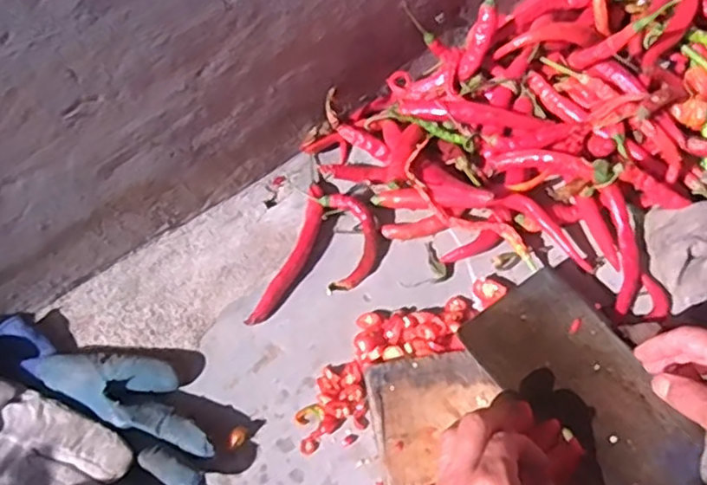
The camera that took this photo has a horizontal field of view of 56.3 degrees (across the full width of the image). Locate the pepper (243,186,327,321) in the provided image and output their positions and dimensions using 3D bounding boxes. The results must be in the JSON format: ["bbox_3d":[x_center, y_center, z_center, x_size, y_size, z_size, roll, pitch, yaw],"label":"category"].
[{"bbox_3d":[-0.052,0.010,0.582,0.023,0.010,0.145,16,56,14],"label":"pepper"}]

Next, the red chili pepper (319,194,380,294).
[{"bbox_3d":[-0.002,-0.003,0.586,0.048,0.016,0.094,-5,54,-1],"label":"red chili pepper"}]

